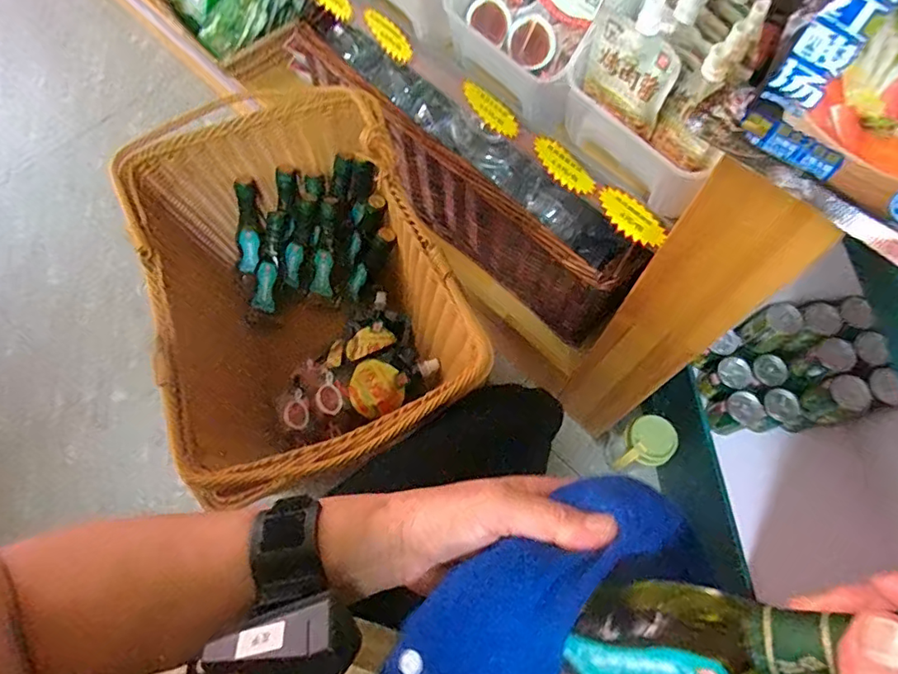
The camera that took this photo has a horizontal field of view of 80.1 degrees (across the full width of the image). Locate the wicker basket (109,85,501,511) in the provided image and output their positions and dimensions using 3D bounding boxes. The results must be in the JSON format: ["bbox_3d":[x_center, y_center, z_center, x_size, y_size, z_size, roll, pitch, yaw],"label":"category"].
[{"bbox_3d":[-0.184,-0.049,0.713,0.326,0.249,0.482,-21,69,-9],"label":"wicker basket"}]

